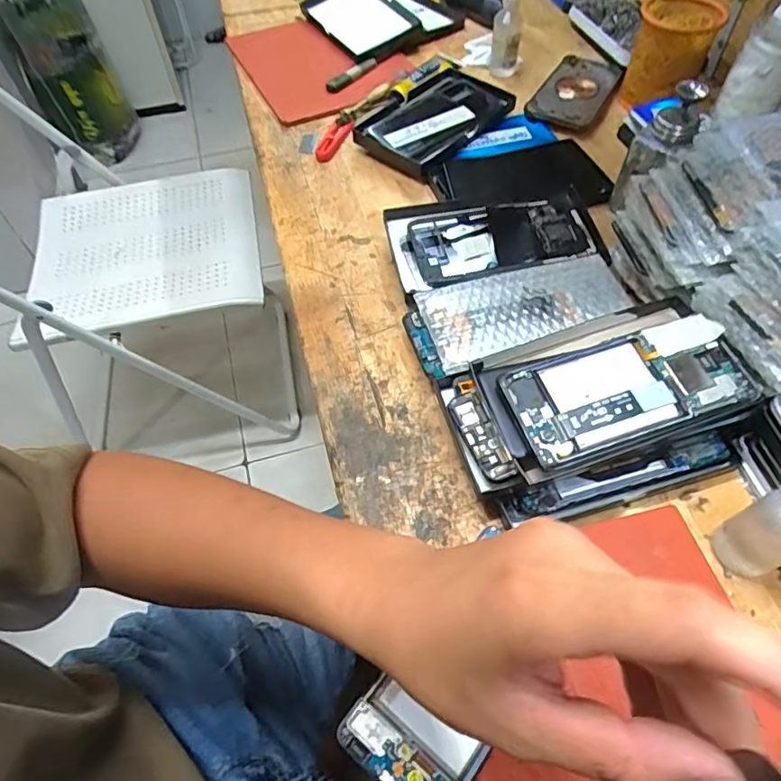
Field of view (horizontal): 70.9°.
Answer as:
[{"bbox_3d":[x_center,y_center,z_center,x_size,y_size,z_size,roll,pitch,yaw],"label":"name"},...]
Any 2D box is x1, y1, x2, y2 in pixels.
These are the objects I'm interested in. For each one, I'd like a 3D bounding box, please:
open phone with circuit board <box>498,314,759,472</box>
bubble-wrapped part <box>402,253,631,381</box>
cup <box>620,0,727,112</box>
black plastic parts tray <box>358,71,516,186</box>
[{"bbox_3d":[0.156,-0.002,0.363,0.152,0.010,0.073,-16,62,-5],"label":"open phone with circuit board"},{"bbox_3d":[0.106,-0.062,0.461,0.179,0.030,0.083,-14,57,-7],"label":"bubble-wrapped part"},{"bbox_3d":[0.313,-0.375,0.619,0.078,0.106,0.078,-1,56,1],"label":"cup"},{"bbox_3d":[0.058,-0.320,0.636,0.108,0.034,0.183,36,64,23],"label":"black plastic parts tray"}]

